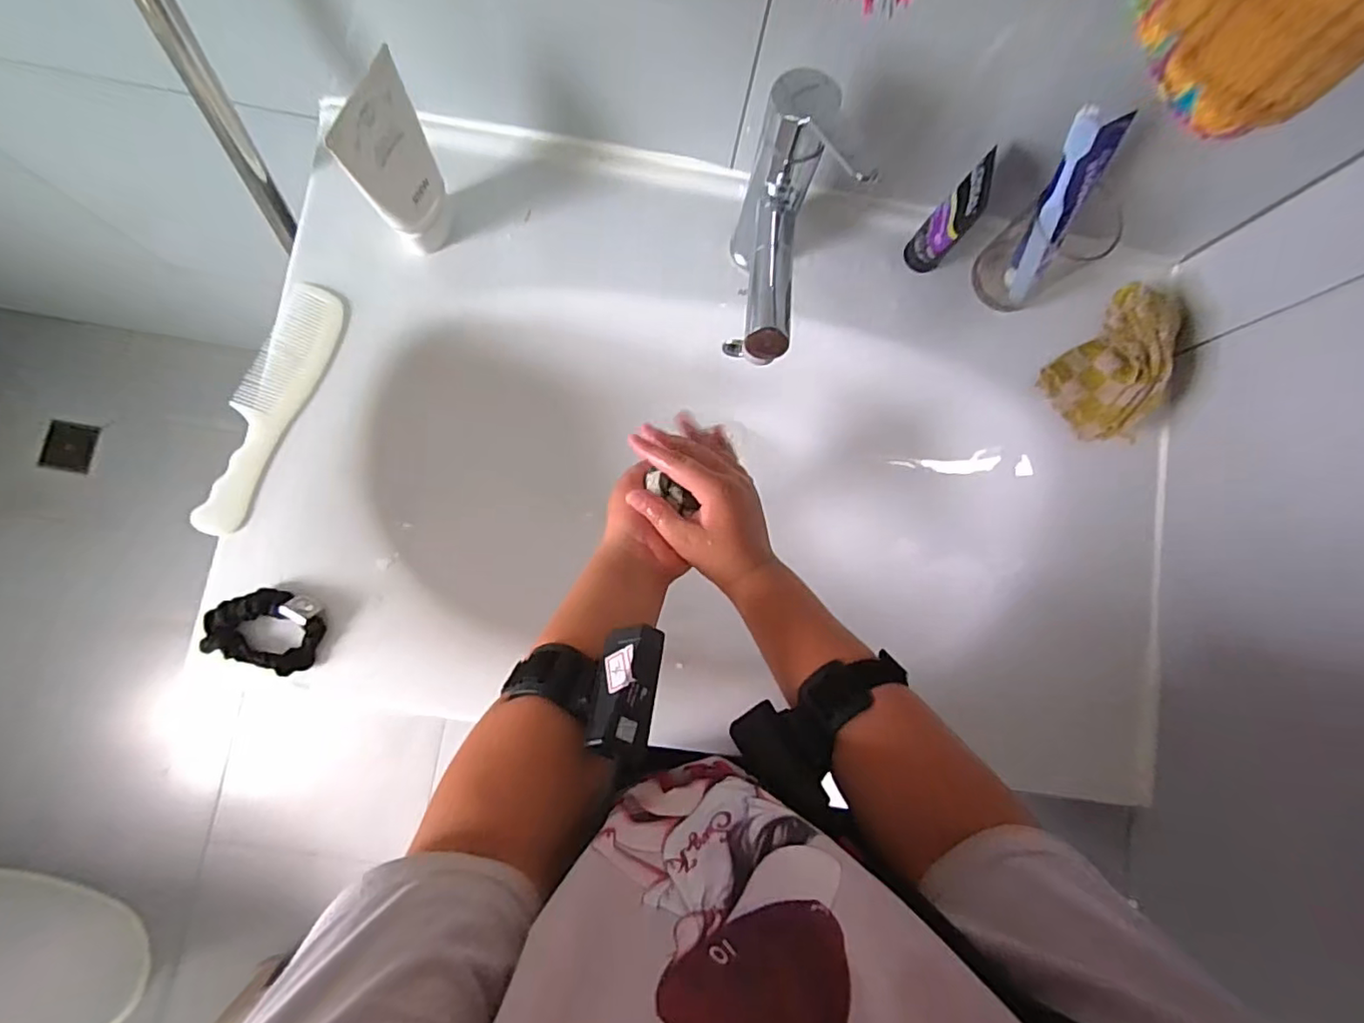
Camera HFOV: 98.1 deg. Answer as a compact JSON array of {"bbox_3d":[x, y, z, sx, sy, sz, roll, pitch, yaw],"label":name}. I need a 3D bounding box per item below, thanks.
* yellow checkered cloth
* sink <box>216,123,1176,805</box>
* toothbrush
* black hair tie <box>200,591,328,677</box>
[{"bbox_3d":[0.390,-0.130,0.521,0.119,0.049,0.088,-44,88,-8],"label":"yellow checkered cloth"},{"bbox_3d":[0.037,-0.040,0.592,0.776,0.192,0.472,10,82,-3],"label":"sink"},{"bbox_3d":[0.282,-0.223,0.458,0.016,0.186,0.008,28,81,23],"label":"toothbrush"},{"bbox_3d":[-0.317,0.088,0.452,0.079,0.022,0.056,14,82,-3],"label":"black hair tie"}]

